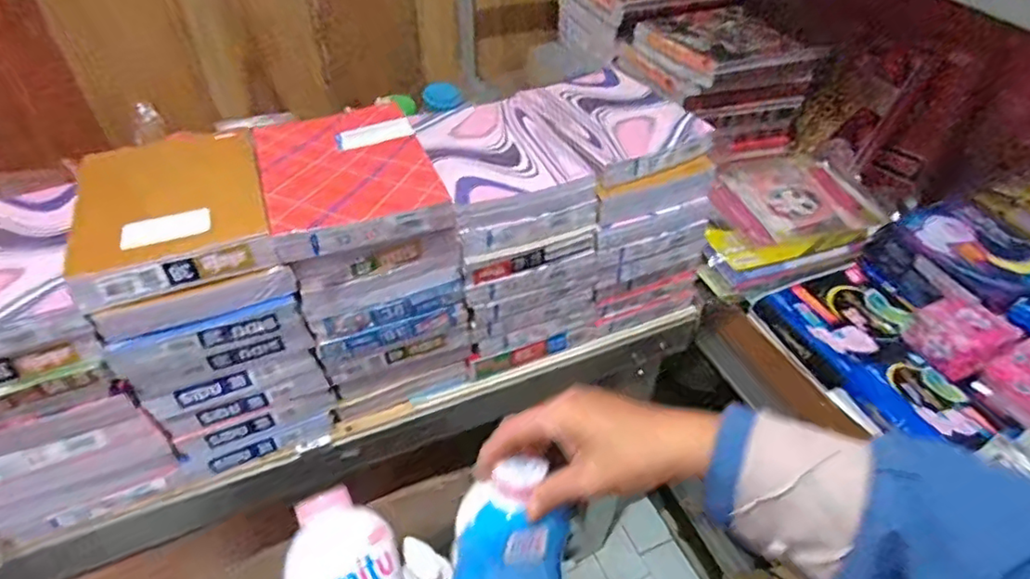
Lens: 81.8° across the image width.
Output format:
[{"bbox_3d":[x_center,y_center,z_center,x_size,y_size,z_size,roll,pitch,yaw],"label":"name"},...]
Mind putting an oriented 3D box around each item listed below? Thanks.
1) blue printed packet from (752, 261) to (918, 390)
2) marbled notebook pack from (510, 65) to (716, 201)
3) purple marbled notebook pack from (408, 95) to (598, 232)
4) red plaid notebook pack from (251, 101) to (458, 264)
[{"bbox_3d":[0.434,0.042,0.772,0.181,0.033,0.152,-18,47,-20],"label":"blue printed packet"},{"bbox_3d":[0.119,-0.208,0.755,0.173,0.053,0.218,-18,47,-20],"label":"marbled notebook pack"},{"bbox_3d":[-0.023,-0.160,0.694,0.158,0.033,0.223,-15,46,-17],"label":"purple marbled notebook pack"},{"bbox_3d":[-0.173,-0.122,0.609,0.161,0.033,0.216,-16,46,-18],"label":"red plaid notebook pack"}]

